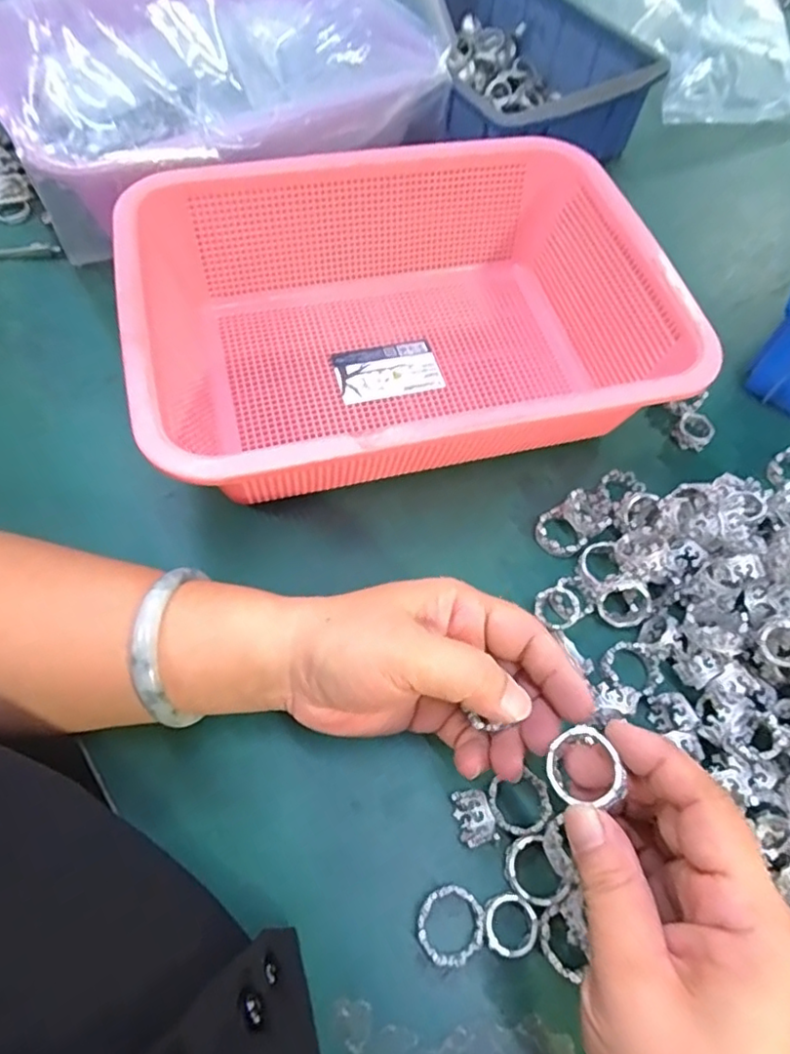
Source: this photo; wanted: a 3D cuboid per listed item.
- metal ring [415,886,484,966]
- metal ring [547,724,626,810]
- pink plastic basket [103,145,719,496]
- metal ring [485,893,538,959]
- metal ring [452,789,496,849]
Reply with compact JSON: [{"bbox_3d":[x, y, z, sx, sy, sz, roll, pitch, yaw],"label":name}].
[{"bbox_3d":[0.023,0.168,0.255,0.028,0.010,0.030,2,69,-6],"label":"metal ring"},{"bbox_3d":[0.070,0.090,0.223,0.026,0.013,0.025,-14,58,24],"label":"metal ring"},{"bbox_3d":[0.004,-0.123,0.364,0.294,0.081,0.213,-14,64,-10],"label":"pink plastic basket"},{"bbox_3d":[0.048,0.166,0.253,0.022,0.007,0.022,2,61,-4],"label":"metal ring"},{"bbox_3d":[0.035,0.129,0.271,0.014,0.019,0.022,-11,64,-8],"label":"metal ring"}]

